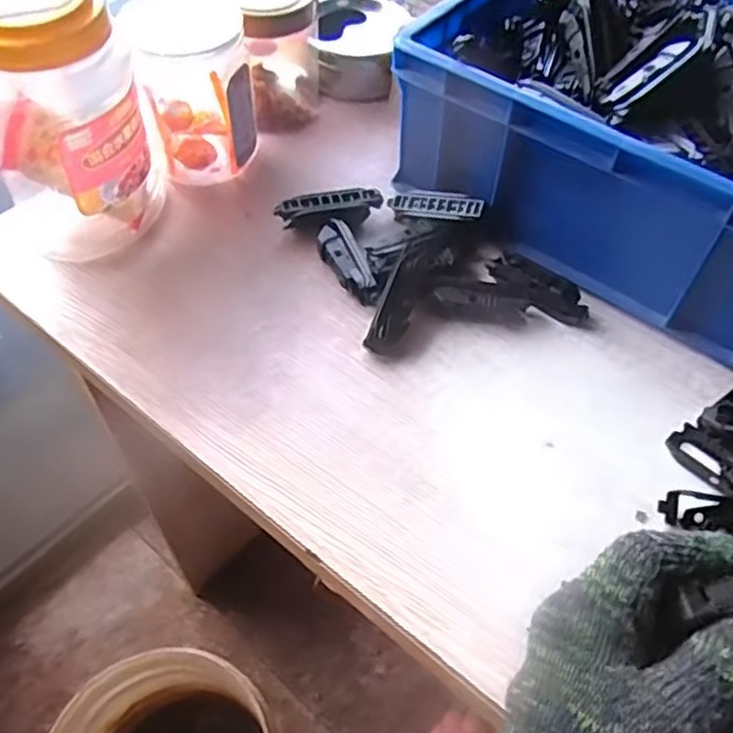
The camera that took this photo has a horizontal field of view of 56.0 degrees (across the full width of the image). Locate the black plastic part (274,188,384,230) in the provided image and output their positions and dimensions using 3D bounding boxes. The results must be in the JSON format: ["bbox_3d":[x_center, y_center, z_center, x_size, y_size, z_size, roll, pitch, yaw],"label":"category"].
[{"bbox_3d":[-0.027,-0.118,0.520,0.079,0.028,0.016,-9,55,-8],"label":"black plastic part"}]

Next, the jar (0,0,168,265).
[{"bbox_3d":[-0.202,-0.164,0.460,0.100,0.178,0.090,-38,64,-25],"label":"jar"}]

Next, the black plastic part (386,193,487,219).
[{"bbox_3d":[0.051,-0.119,0.512,0.075,0.009,0.015,12,53,29],"label":"black plastic part"}]

